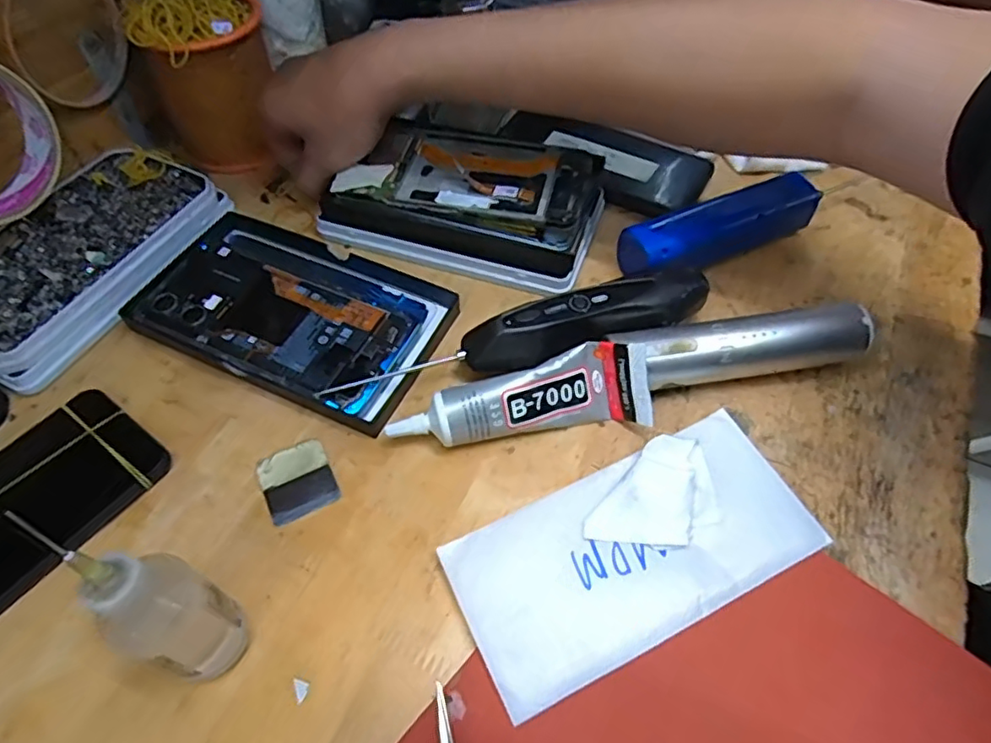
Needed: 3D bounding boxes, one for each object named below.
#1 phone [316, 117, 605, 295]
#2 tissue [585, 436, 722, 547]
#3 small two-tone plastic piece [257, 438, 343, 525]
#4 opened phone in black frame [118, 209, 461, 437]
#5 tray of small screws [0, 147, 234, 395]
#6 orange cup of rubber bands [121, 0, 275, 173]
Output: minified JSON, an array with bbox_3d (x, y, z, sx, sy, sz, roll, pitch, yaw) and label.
[{"bbox_3d":[-0.017,-0.119,0.414,0.165,0.040,0.091,16,56,11],"label":"phone"},{"bbox_3d":[0.081,0.061,0.294,0.044,0.012,0.070,35,61,23],"label":"tissue"},{"bbox_3d":[-0.102,0.056,0.317,0.035,0.004,0.040,-23,57,-16],"label":"small two-tone plastic piece"},{"bbox_3d":[-0.121,-0.037,0.376,0.175,0.017,0.109,22,57,15],"label":"opened phone in black frame"},{"bbox_3d":[-0.264,-0.073,0.390,0.106,0.031,0.177,20,57,15],"label":"tray of small screws"},{"bbox_3d":[-0.198,-0.210,0.429,0.080,0.112,0.076,0,54,0],"label":"orange cup of rubber bands"}]

